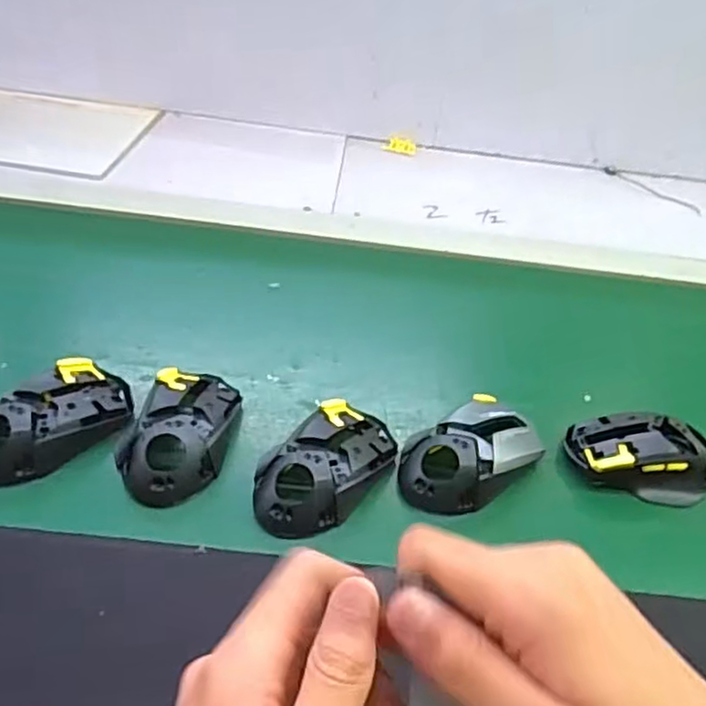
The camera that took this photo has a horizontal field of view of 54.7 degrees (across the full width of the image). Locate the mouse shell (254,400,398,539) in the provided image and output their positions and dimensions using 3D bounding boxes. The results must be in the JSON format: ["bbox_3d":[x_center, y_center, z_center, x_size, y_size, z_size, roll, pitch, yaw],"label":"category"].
[{"bbox_3d":[-0.019,0.074,0.470,0.066,0.037,0.116,33,46,24],"label":"mouse shell"}]

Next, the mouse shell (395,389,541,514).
[{"bbox_3d":[0.087,0.071,0.492,0.119,0.040,0.069,-21,50,-31],"label":"mouse shell"}]

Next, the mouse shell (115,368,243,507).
[{"bbox_3d":[-0.125,0.051,0.482,0.071,0.032,0.117,10,41,0],"label":"mouse shell"}]

